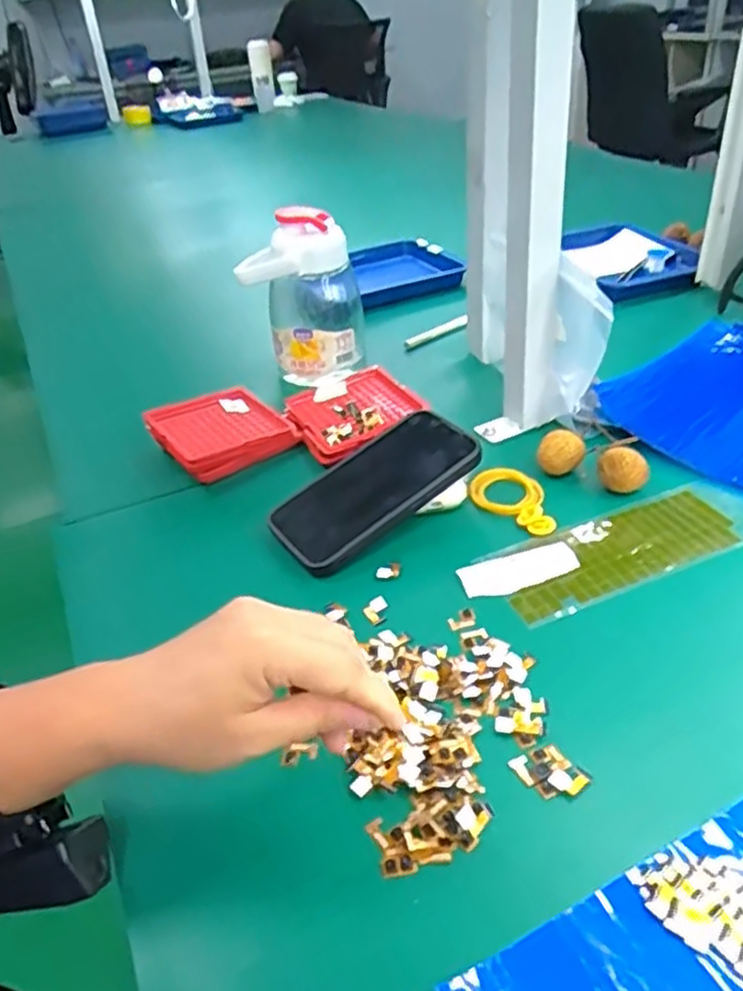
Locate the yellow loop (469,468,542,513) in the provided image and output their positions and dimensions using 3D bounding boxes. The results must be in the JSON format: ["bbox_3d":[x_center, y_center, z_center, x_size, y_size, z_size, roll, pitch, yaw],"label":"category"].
[{"bbox_3d":[0.110,-0.008,0.571,0.055,0.011,0.058,15,41,27],"label":"yellow loop"}]

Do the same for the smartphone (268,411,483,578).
[{"bbox_3d":[0.001,-0.006,0.545,0.156,0.015,0.082,-35,42,-13],"label":"smartphone"}]

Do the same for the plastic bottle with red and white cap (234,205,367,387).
[{"bbox_3d":[-0.068,-0.194,0.704,0.111,0.137,0.077,-5,36,2],"label":"plastic bottle with red and white cap"}]

